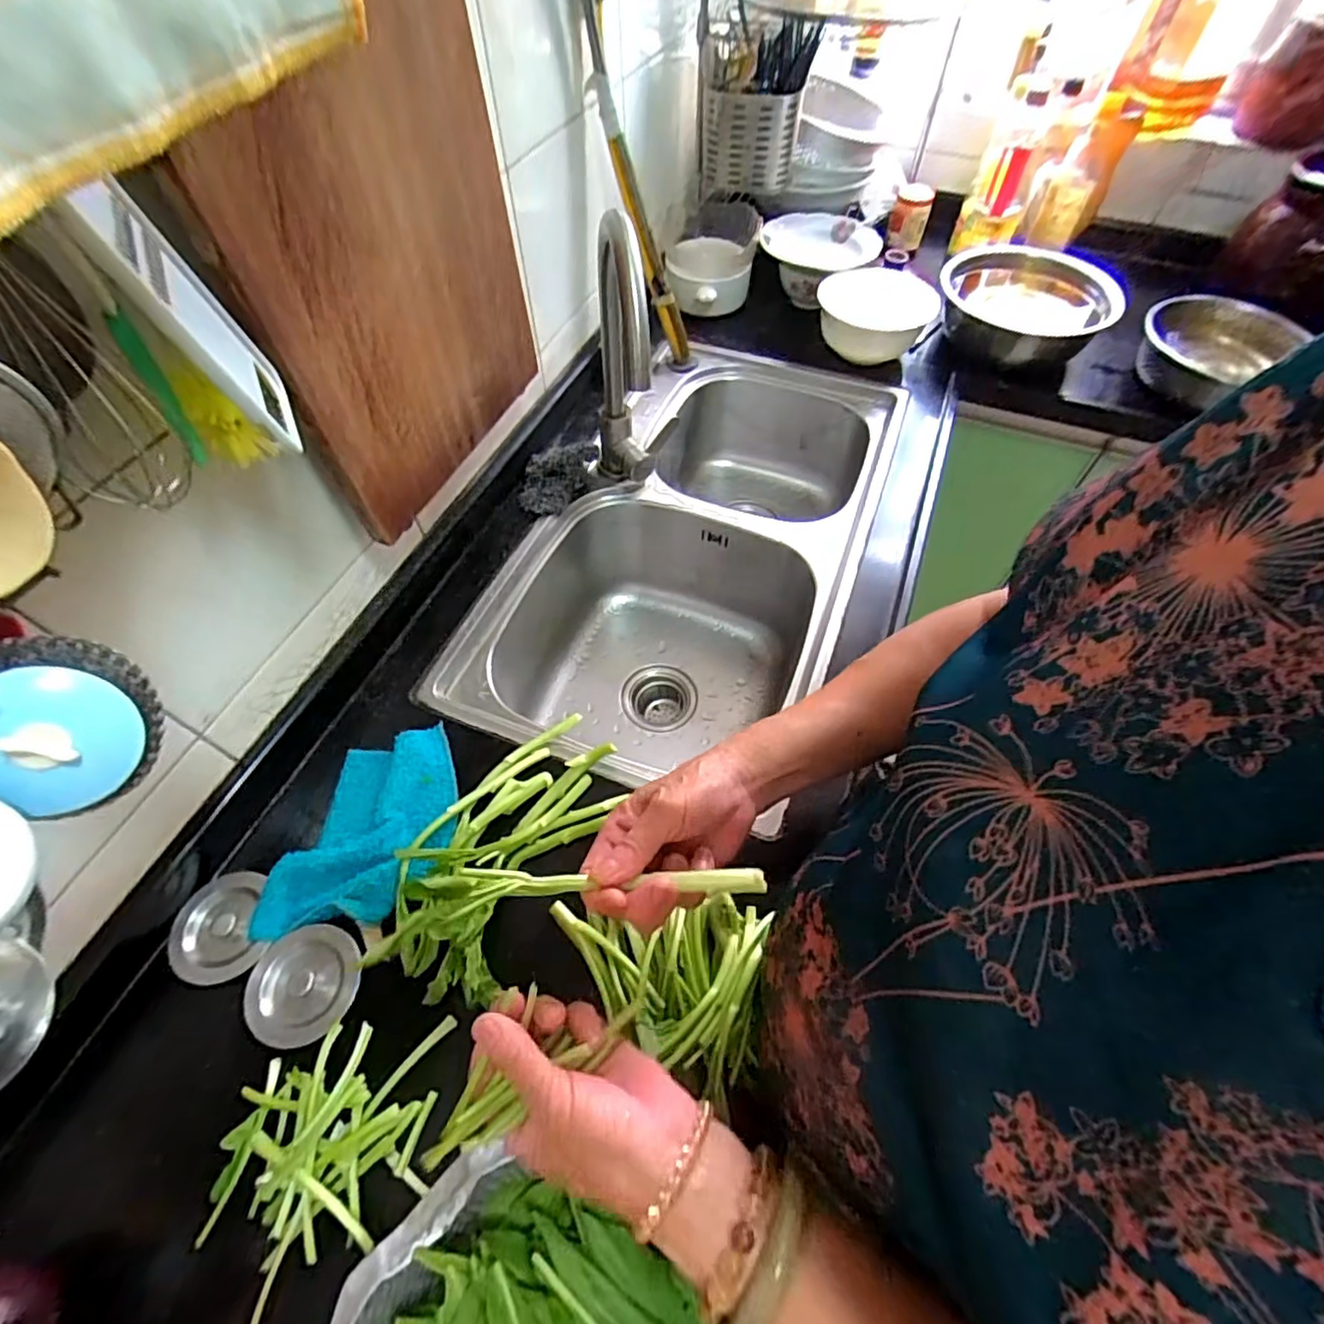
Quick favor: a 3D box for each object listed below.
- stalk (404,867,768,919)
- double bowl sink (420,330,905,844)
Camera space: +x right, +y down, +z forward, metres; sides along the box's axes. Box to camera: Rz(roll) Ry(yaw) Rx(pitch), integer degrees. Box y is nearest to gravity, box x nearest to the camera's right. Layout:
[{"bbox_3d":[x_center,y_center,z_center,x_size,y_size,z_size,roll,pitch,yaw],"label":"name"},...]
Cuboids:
[{"bbox_3d":[-0.033,0.125,0.338,0.193,0.043,0.024,4,57,-13],"label":"stalk"},{"bbox_3d":[0.050,-0.152,0.910,0.436,0.229,0.794,16,59,9],"label":"double bowl sink"}]

